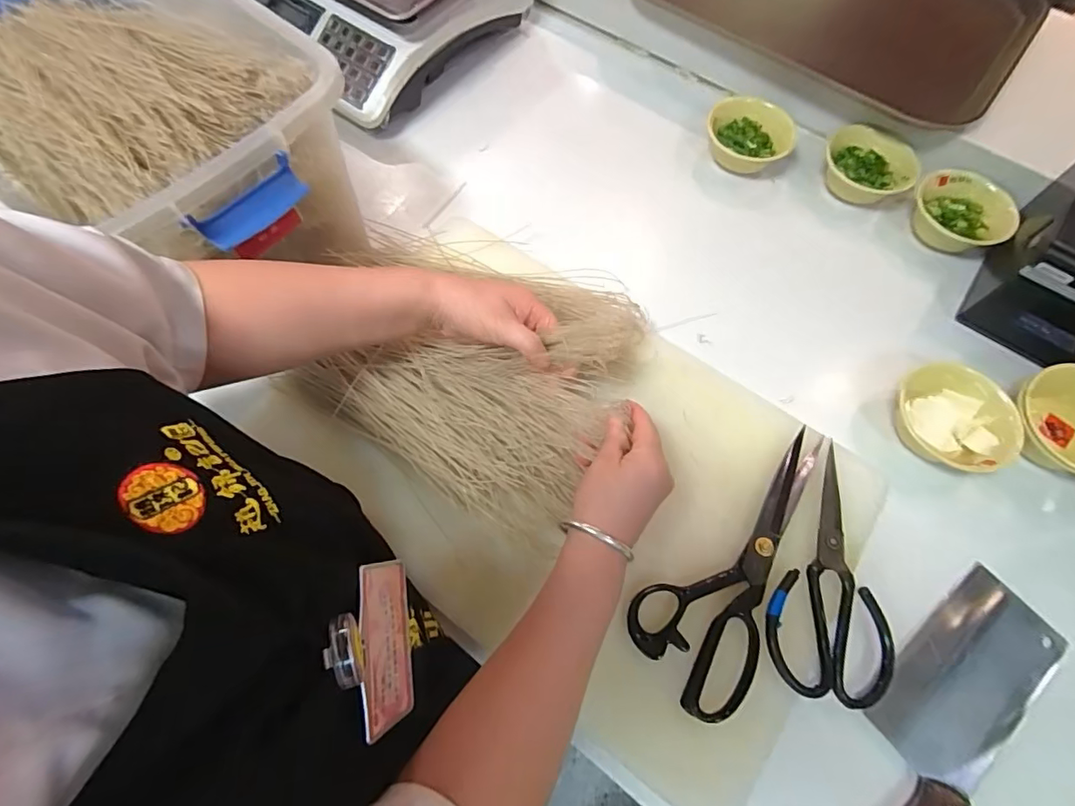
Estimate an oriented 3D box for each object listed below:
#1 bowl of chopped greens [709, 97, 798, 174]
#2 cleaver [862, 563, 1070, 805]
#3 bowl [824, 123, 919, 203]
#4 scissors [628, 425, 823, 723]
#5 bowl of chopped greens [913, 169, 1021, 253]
[{"bbox_3d":[0.277,-0.347,0.657,0.104,0.045,0.102,11,67,4],"label":"bowl of chopped greens"},{"bbox_3d":[0.328,0.262,0.416,0.289,0.033,0.104,-33,71,-14],"label":"cleaver"},{"bbox_3d":[0.414,-0.294,0.637,0.109,0.042,0.102,0,67,-1],"label":"bowl"},{"bbox_3d":[0.188,0.138,0.445,0.103,0.010,0.259,40,72,15],"label":"scissors"},{"bbox_3d":[0.512,-0.230,0.612,0.110,0.050,0.086,40,72,15],"label":"bowl of chopped greens"}]

